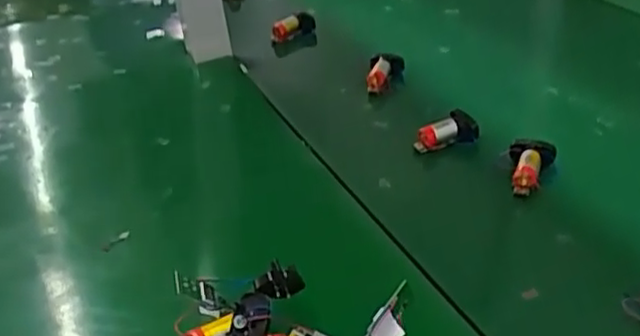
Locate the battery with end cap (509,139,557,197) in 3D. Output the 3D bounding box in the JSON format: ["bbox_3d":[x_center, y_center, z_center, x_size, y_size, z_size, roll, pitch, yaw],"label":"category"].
[{"bbox_3d":[0.151,-0.002,0.491,0.031,0.016,0.049,10,37,23],"label":"battery with end cap"}]

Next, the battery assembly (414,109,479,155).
[{"bbox_3d":[0.100,-0.030,0.535,0.051,0.021,0.017,-16,35,-14],"label":"battery assembly"}]

